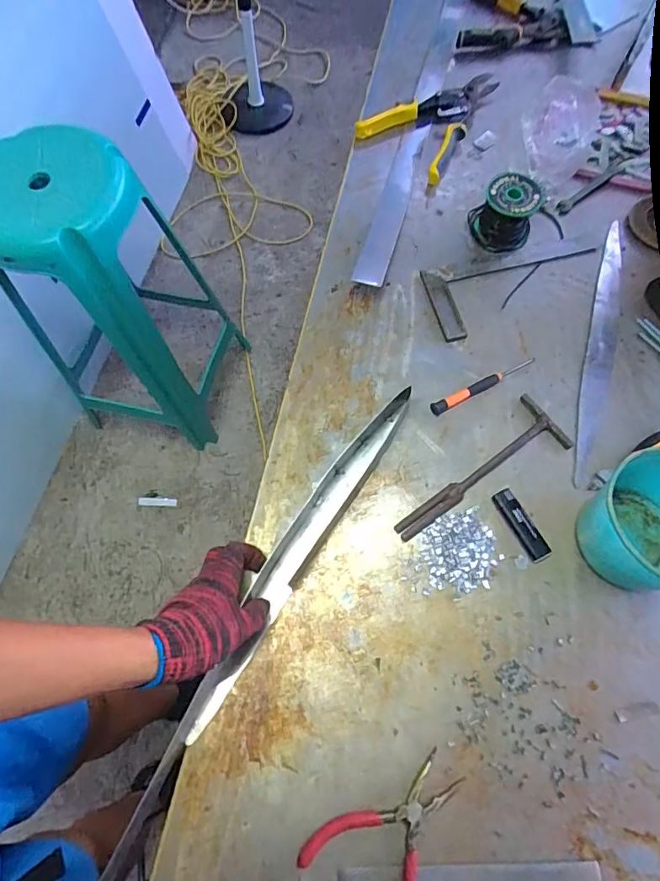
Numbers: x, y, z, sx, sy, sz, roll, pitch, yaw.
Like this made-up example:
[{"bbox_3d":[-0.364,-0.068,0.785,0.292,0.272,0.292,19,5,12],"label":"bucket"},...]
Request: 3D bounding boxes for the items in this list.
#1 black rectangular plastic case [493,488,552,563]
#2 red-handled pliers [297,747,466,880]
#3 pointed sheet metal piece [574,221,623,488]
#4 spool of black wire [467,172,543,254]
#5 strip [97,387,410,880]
[{"bbox_3d":[0.206,0.091,0.537,0.023,0.009,0.081,-28,69,-9],"label":"black rectangular plastic case"},{"bbox_3d":[0.053,0.343,0.439,0.096,0.013,0.144,38,74,16],"label":"red-handled pliers"},{"bbox_3d":[0.342,-0.122,0.631,0.035,0.004,0.377,19,70,0],"label":"pointed sheet metal piece"},{"bbox_3d":[0.232,-0.304,0.662,0.079,0.065,0.086,-1,68,2],"label":"spool of black wire"},{"bbox_3d":[-0.074,0.186,0.510,0.048,0.044,0.594,29,75,9],"label":"strip"}]

